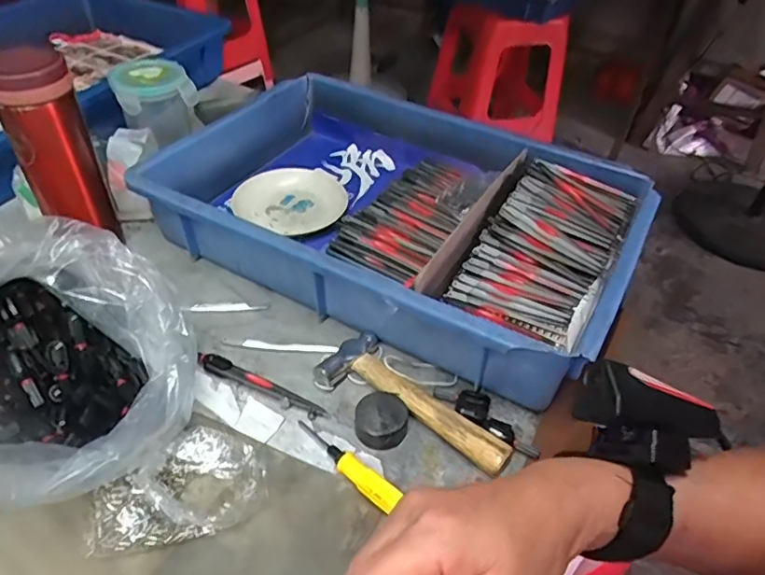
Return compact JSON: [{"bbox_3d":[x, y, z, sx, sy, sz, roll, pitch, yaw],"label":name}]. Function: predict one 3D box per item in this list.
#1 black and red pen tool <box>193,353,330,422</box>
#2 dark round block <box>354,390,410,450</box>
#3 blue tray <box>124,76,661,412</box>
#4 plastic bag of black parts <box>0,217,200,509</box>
[{"bbox_3d":[-0.096,0.075,0.442,0.115,0.007,0.020,22,46,17],"label":"black and red pen tool"},{"bbox_3d":[0.000,0.096,0.416,0.038,0.020,0.042,20,45,16],"label":"dark round block"},{"bbox_3d":[0.015,-0.080,0.558,0.431,0.077,0.291,24,46,20],"label":"blue tray"},{"bbox_3d":[-0.254,0.049,0.373,0.236,0.119,0.191,6,43,1],"label":"plastic bag of black parts"}]

